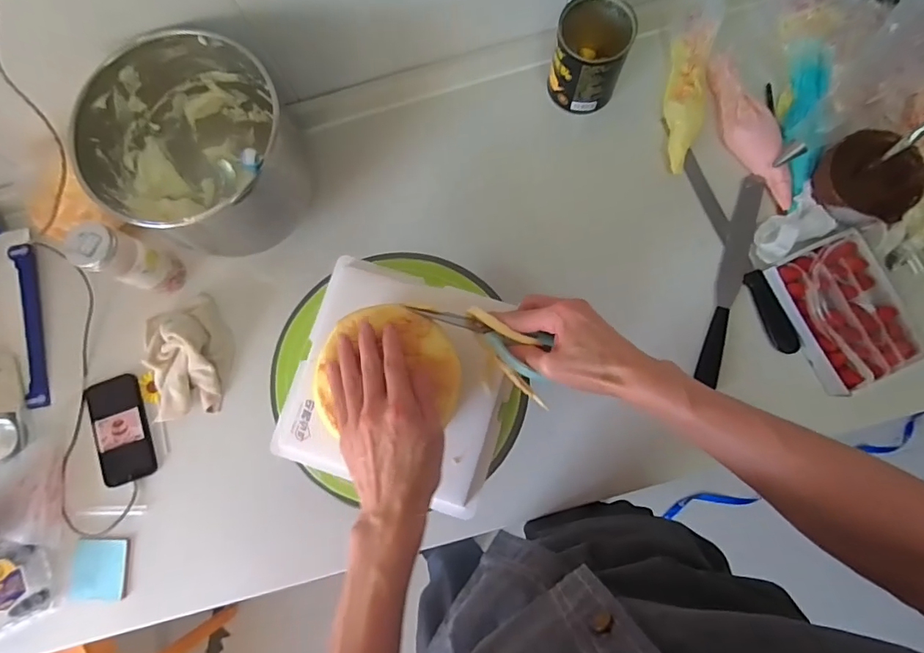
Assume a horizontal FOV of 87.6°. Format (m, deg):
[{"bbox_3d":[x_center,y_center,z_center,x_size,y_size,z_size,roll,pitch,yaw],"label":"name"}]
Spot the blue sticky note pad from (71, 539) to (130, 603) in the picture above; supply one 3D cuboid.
[{"bbox_3d":[-0.496,0.332,0.660,0.072,0.015,0.079,1,81,3],"label":"blue sticky note pad"}]

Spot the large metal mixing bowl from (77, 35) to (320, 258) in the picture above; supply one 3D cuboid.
[{"bbox_3d":[-0.313,-0.207,0.603,0.217,0.195,0.220,0,81,3],"label":"large metal mixing bowl"}]

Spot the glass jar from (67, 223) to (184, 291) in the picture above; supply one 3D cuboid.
[{"bbox_3d":[-0.448,-0.089,0.643,0.062,0.138,0.060,21,83,6],"label":"glass jar"}]

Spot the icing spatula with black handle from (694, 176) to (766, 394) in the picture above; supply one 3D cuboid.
[{"bbox_3d":[0.375,-0.066,0.667,0.037,0.013,0.298,17,83,5],"label":"icing spatula with black handle"}]

